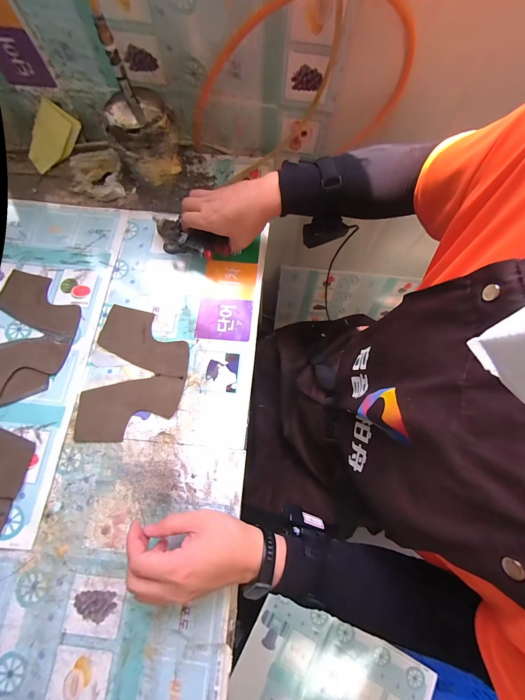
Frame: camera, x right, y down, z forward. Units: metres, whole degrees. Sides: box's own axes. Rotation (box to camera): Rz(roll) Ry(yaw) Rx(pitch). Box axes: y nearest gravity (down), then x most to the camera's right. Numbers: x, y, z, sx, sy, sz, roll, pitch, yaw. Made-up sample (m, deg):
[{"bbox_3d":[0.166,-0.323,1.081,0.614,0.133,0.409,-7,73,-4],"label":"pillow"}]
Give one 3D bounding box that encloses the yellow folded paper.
[{"bbox_3d":[-0.382,-0.378,0.498,0.061,0.020,0.111,40,110,-14],"label":"yellow folded paper"}]

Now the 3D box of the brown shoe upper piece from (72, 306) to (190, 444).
[{"bbox_3d":[-0.184,0.034,0.406,0.138,0.004,0.195,6,74,2],"label":"brown shoe upper piece"}]

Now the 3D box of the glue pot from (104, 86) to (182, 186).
[{"bbox_3d":[-0.181,-0.324,0.442,0.093,0.125,0.093,0,74,0],"label":"glue pot"}]

